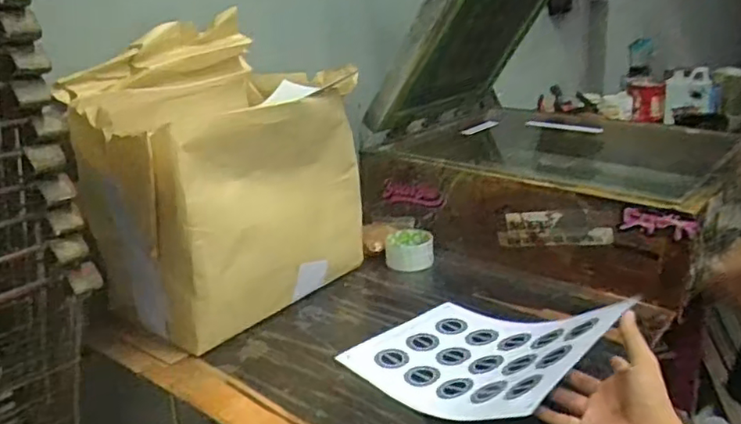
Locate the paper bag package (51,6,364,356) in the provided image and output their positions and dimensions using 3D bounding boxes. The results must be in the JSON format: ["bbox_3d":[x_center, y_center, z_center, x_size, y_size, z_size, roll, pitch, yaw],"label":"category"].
[{"bbox_3d":[-0.207,-0.053,0.948,0.262,0.391,0.420,11,25,35],"label":"paper bag package"}]

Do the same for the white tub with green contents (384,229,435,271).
[{"bbox_3d":[0.066,0.064,1.067,0.084,0.045,0.094,-3,20,3],"label":"white tub with green contents"}]

